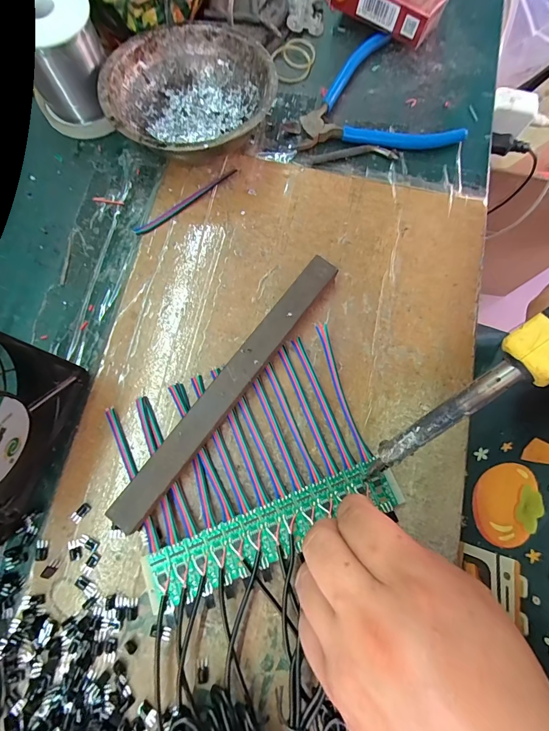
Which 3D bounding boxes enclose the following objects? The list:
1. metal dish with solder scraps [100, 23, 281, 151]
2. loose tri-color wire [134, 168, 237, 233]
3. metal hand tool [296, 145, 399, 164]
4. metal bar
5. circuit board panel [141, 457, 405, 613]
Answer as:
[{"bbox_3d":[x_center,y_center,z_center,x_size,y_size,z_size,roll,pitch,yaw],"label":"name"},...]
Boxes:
[{"bbox_3d":[-0.064,-0.204,0.273,0.120,0.043,0.122,0,77,-1],"label":"metal dish with solder scraps"},{"bbox_3d":[-0.070,-0.130,0.275,0.093,0.004,0.009,-38,80,-9],"label":"loose tri-color wire"},{"bbox_3d":[0.060,-0.176,0.291,0.082,0.004,0.012,-5,77,-2],"label":"metal hand tool"},{"bbox_3d":[-0.027,0.011,0.233,0.020,0.021,0.213,36,79,7],"label":"metal bar"},{"bbox_3d":[0.000,0.101,0.217,0.161,0.004,0.033,-23,78,-7],"label":"circuit board panel"}]

